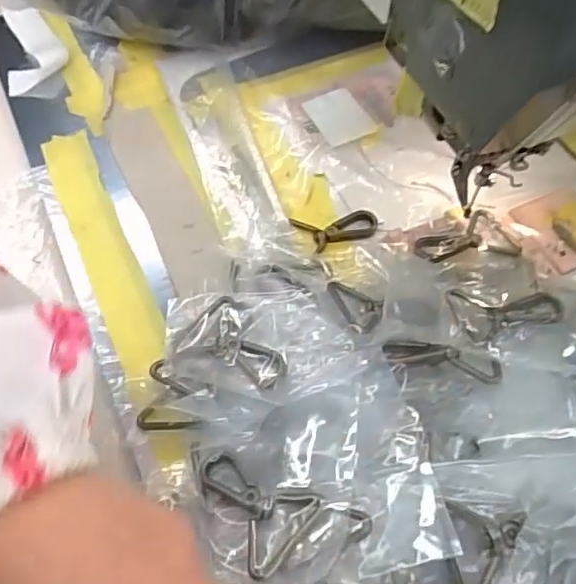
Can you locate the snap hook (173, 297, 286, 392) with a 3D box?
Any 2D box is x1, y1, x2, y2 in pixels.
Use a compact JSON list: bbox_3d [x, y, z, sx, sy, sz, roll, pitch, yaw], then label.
[{"bbox_3d":[-0.028,0.030,0.318,0.068,0.008,0.039,29,62,34],"label":"snap hook"}]

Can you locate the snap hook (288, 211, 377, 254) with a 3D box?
[{"bbox_3d":[0.032,-0.041,0.388,0.056,0.004,0.024,-10,59,-7],"label":"snap hook"}]

